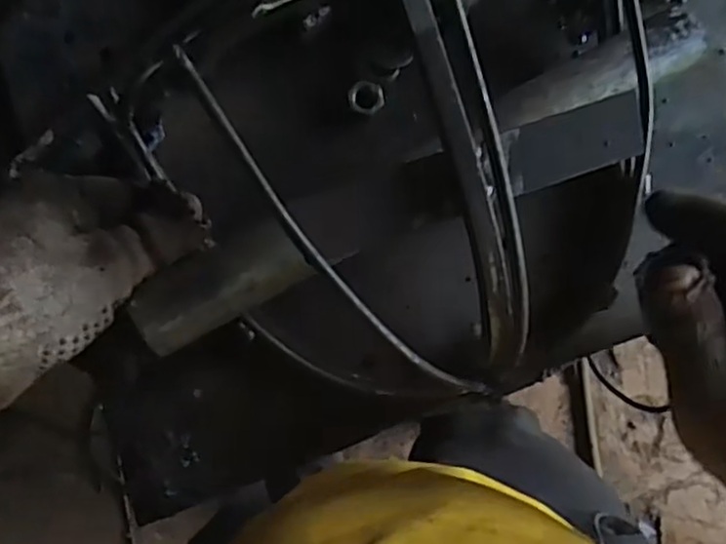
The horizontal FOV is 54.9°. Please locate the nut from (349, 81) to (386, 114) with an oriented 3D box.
[{"bbox_3d":[0.002,-0.089,0.357,0.018,0.009,0.016,33,85,-5],"label":"nut"}]

